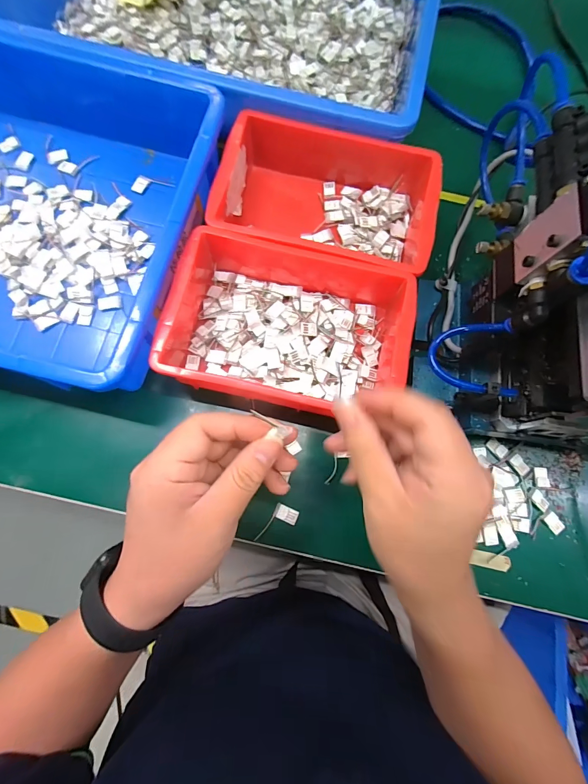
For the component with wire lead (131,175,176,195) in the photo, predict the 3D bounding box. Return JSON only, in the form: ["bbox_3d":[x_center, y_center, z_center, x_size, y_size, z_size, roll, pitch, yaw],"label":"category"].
[{"bbox_3d":[-0.149,-0.220,0.366,0.044,0.006,0.017,-21,83,-25],"label":"component with wire lead"}]

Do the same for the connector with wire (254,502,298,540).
[{"bbox_3d":[-0.013,0.114,0.293,0.021,0.004,0.037,35,69,2],"label":"connector with wire"}]

